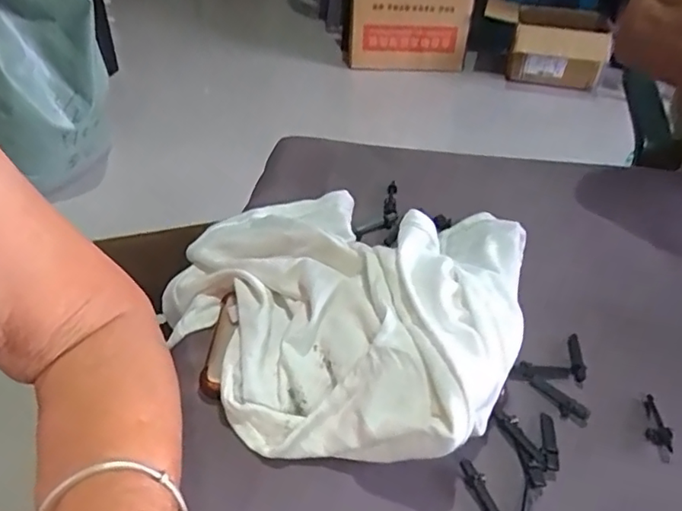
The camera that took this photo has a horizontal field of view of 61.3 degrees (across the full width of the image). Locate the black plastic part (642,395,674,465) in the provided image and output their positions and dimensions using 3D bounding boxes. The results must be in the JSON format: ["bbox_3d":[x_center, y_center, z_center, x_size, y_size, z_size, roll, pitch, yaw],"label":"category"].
[{"bbox_3d":[0.163,0.088,0.296,0.011,0.006,0.037,11,40,14],"label":"black plastic part"}]

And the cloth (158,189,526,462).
[{"bbox_3d":[-0.006,0.018,0.350,0.225,0.057,0.200,18,42,22],"label":"cloth"}]

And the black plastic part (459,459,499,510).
[{"bbox_3d":[0.067,0.113,0.270,0.008,0.005,0.036,-13,40,-16],"label":"black plastic part"}]

